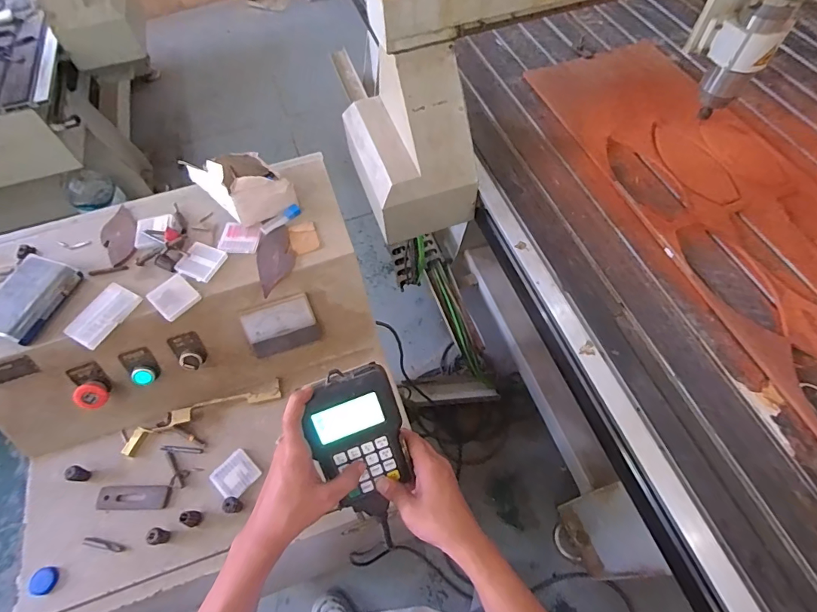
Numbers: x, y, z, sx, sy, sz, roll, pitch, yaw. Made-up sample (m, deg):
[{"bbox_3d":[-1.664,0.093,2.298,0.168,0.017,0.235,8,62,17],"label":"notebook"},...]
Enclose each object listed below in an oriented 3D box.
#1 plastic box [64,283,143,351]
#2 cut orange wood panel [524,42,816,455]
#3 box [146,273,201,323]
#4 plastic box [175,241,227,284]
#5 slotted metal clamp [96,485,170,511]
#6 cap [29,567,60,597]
[{"bbox_3d":[-0.411,0.012,0.580,0.054,0.015,0.089,29,65,19],"label":"plastic box"},{"bbox_3d":[0.829,-0.253,1.048,0.531,0.031,1.378,-17,60,-6],"label":"cut orange wood panel"},{"bbox_3d":[-0.322,-0.012,0.590,0.056,0.013,0.053,38,69,22],"label":"box"},{"bbox_3d":[-0.296,-0.062,0.613,0.057,0.015,0.054,21,63,15],"label":"plastic box"},{"bbox_3d":[-0.386,0.270,0.605,0.094,0.010,0.032,-2,60,3],"label":"slotted metal clamp"},{"bbox_3d":[-0.472,0.356,0.557,0.028,0.010,0.031,0,60,4],"label":"cap"}]

